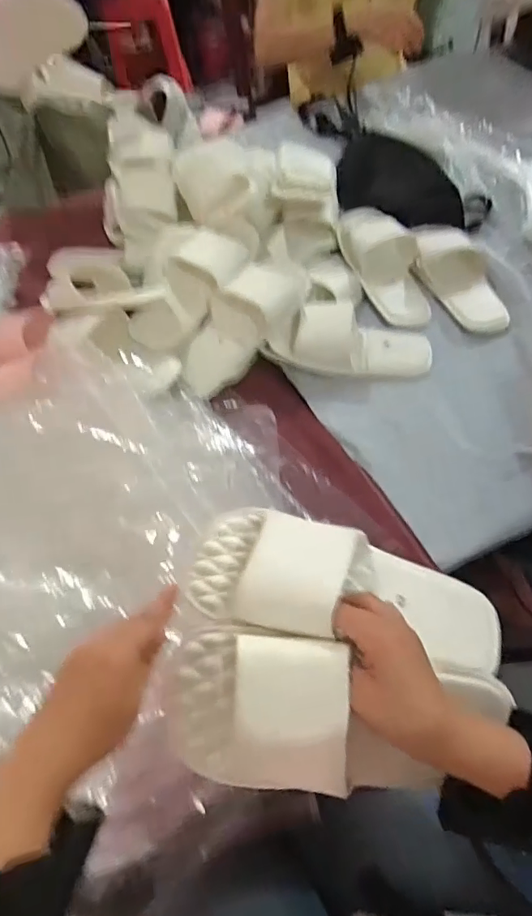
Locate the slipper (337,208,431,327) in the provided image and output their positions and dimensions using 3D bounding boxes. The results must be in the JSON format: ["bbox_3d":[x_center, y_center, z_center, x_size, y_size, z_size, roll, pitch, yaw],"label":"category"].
[{"bbox_3d":[0.179,-0.298,0.778,0.096,0.054,0.230,-19,75,-8],"label":"slipper"}]

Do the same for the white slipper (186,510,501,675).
[{"bbox_3d":[0.073,0.107,0.435,0.263,0.057,0.104,12,58,-2],"label":"white slipper"}]

